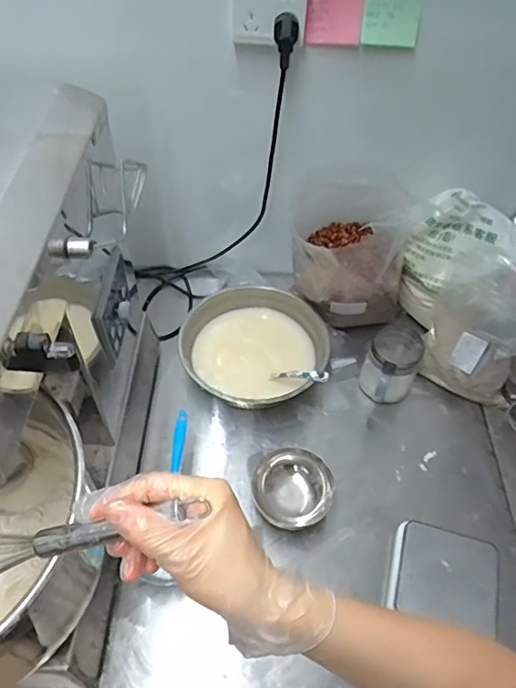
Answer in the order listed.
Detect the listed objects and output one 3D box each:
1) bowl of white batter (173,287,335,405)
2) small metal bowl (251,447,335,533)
[{"bbox_3d":[-0.006,0.019,0.872,0.235,0.084,0.221,-2,51,-4],"label":"bowl of white batter"},{"bbox_3d":[0.048,0.203,0.743,0.113,0.066,0.105,-2,51,-4],"label":"small metal bowl"}]

